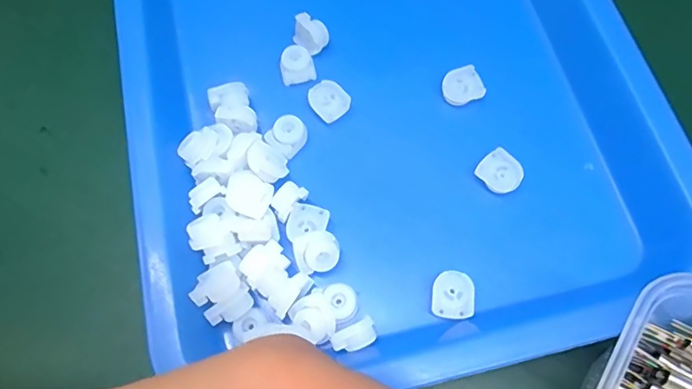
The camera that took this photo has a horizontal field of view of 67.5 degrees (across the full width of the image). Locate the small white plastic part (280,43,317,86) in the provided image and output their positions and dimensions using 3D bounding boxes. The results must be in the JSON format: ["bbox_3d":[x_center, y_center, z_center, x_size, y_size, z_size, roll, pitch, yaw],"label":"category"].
[{"bbox_3d":[-0.024,-0.064,0.255,0.016,0.009,0.017,-12,69,-3],"label":"small white plastic part"}]

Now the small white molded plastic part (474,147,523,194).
[{"bbox_3d":[0.069,-0.010,0.230,0.017,0.004,0.019,-43,86,-2],"label":"small white molded plastic part"}]

